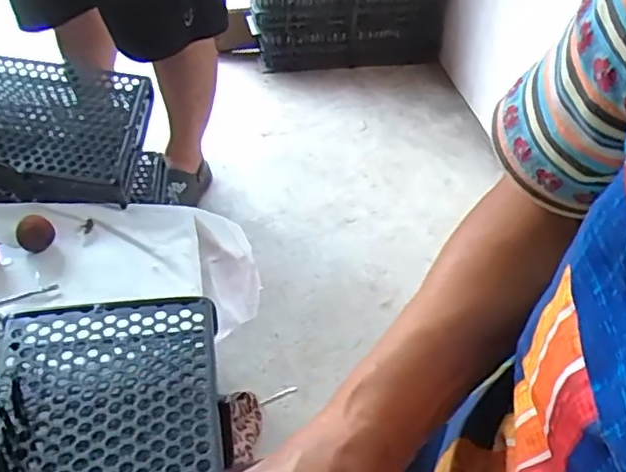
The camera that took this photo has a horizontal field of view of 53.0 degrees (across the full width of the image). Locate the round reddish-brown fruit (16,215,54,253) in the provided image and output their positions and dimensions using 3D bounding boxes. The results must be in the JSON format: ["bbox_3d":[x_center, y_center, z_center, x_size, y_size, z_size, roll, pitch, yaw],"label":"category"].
[{"bbox_3d":[-0.275,-0.004,0.619,0.032,0.030,0.042,-15,46,-20],"label":"round reddish-brown fruit"}]

